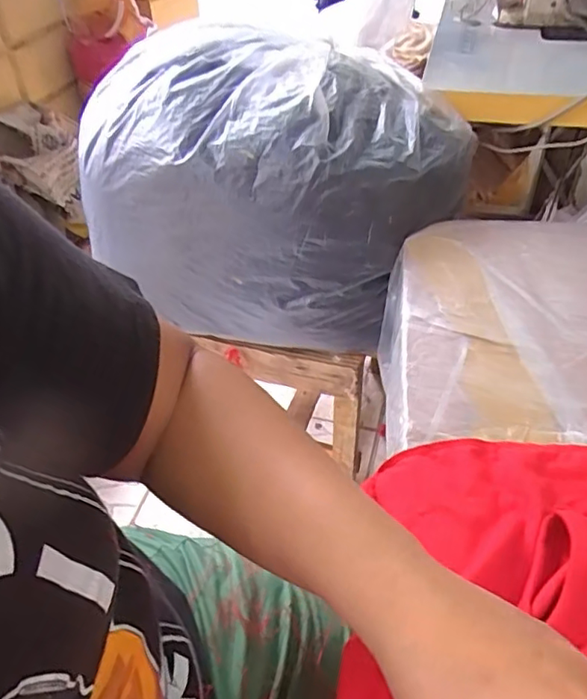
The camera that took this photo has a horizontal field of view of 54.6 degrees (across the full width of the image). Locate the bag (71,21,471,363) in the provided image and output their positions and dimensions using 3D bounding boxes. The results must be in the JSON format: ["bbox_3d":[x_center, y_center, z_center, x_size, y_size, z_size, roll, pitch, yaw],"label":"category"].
[{"bbox_3d":[-0.014,-0.210,0.764,0.402,0.297,0.300,26,50,24],"label":"bag"}]

